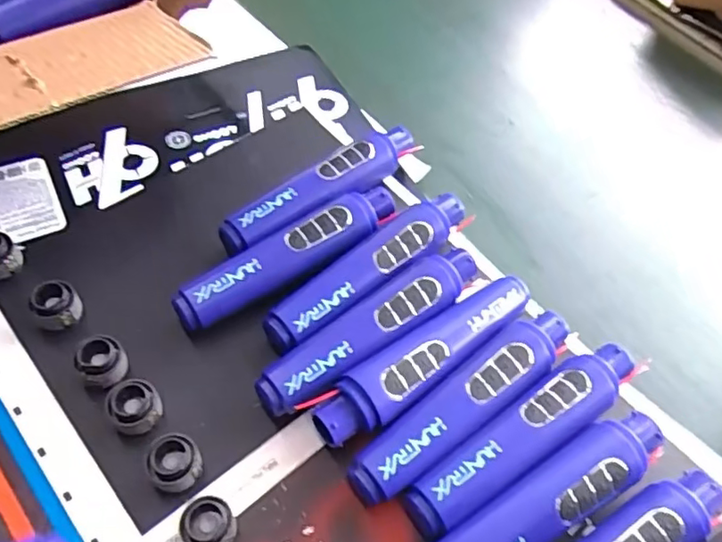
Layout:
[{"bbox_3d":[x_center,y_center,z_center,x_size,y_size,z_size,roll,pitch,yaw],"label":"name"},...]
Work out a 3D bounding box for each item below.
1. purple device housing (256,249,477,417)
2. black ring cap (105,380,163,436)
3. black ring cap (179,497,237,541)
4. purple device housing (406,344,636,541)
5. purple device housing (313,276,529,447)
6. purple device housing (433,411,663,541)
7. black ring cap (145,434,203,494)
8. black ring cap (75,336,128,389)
[{"bbox_3d":[0.010,0.039,0.400,0.173,0.037,0.034,-29,64,-23],"label":"purple device housing"},{"bbox_3d":[-0.136,0.083,0.362,0.029,0.025,0.025,-30,64,-24],"label":"black ring cap"},{"bbox_3d":[-0.083,0.142,0.327,0.025,0.028,0.027,3,56,-5],"label":"black ring cap"},{"bbox_3d":[0.102,0.100,0.365,0.172,0.036,0.035,-27,63,-22],"label":"purple device housing"},{"bbox_3d":[0.044,0.055,0.391,0.173,0.034,0.037,-34,66,-25],"label":"purple device housing"},{"bbox_3d":[0.105,0.136,0.343,0.172,0.032,0.036,-25,62,-22],"label":"purple device housing"},{"bbox_3d":[-0.108,0.112,0.346,0.029,0.023,0.028,3,56,-5],"label":"black ring cap"},{"bbox_3d":[-0.163,0.058,0.373,0.026,0.019,0.030,-7,57,-12],"label":"black ring cap"}]

